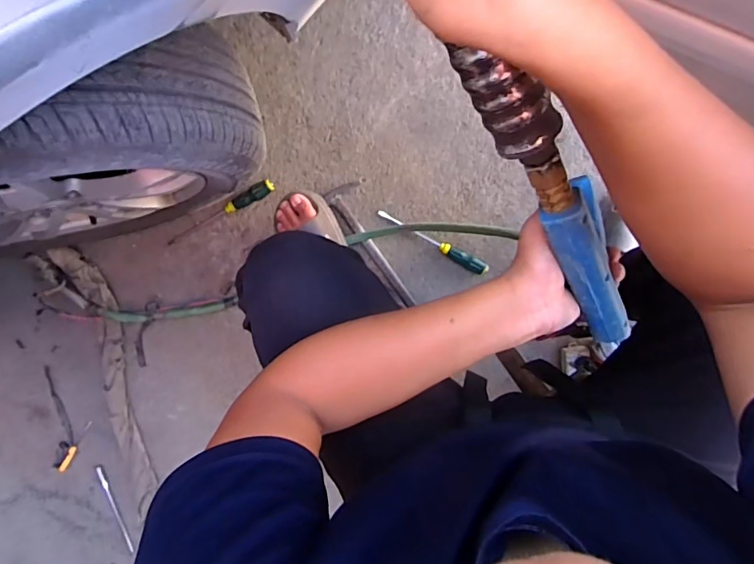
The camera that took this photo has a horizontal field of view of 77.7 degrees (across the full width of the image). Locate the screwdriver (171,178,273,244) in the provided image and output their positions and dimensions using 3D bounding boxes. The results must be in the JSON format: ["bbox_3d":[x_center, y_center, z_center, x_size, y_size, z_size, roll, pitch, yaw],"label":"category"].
[{"bbox_3d":[-0.309,-0.133,0.928,0.242,0.033,0.026,-30,97,3],"label":"screwdriver"}]

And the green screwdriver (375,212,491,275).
[{"bbox_3d":[0.114,-0.081,0.965,0.246,0.030,0.028,28,96,1],"label":"green screwdriver"}]

